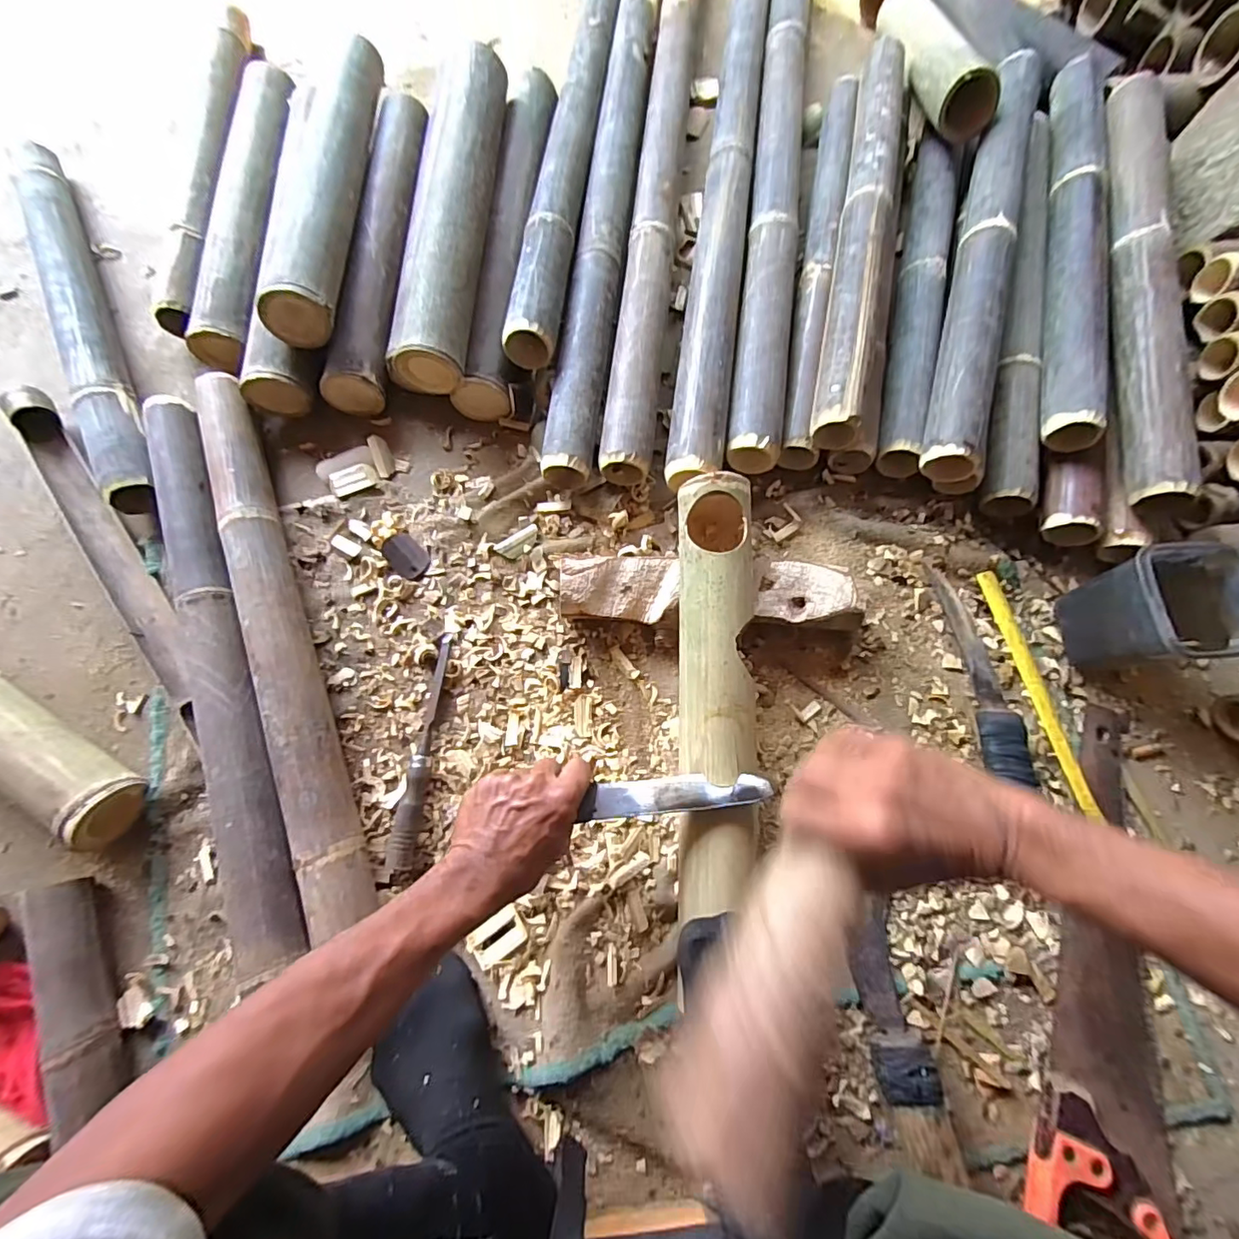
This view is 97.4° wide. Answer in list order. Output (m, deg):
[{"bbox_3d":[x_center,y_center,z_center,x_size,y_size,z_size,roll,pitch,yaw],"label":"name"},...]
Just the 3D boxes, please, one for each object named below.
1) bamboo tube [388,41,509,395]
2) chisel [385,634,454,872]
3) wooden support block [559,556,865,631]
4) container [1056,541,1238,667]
[{"bbox_3d":[-0.202,-0.516,0.683,0.076,0.072,0.496,4,74,1],"label":"bamboo tube"},{"bbox_3d":[-0.211,0.135,0.584,0.026,0.022,0.243,5,74,1],"label":"chisel"},{"bbox_3d":[0.098,-0.031,0.612,0.323,0.059,0.080,3,74,1],"label":"wooden support block"},{"bbox_3d":[0.561,-0.008,0.568,0.127,0.124,0.116,-4,74,-1],"label":"container"}]

